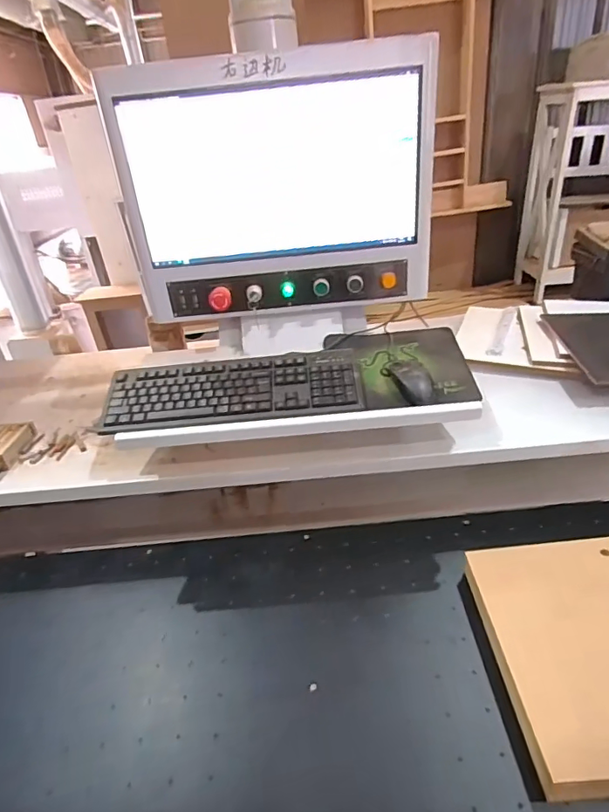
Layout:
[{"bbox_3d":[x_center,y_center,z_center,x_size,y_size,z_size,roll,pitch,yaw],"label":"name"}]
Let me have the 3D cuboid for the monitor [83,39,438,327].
[{"bbox_3d":[-0.048,-0.359,0.831,0.530,0.395,0.066,-5,30,3],"label":"monitor"}]

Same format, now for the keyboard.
[{"bbox_3d":[-0.122,-0.024,0.853,0.436,0.030,0.141,-6,51,1],"label":"keyboard"}]

